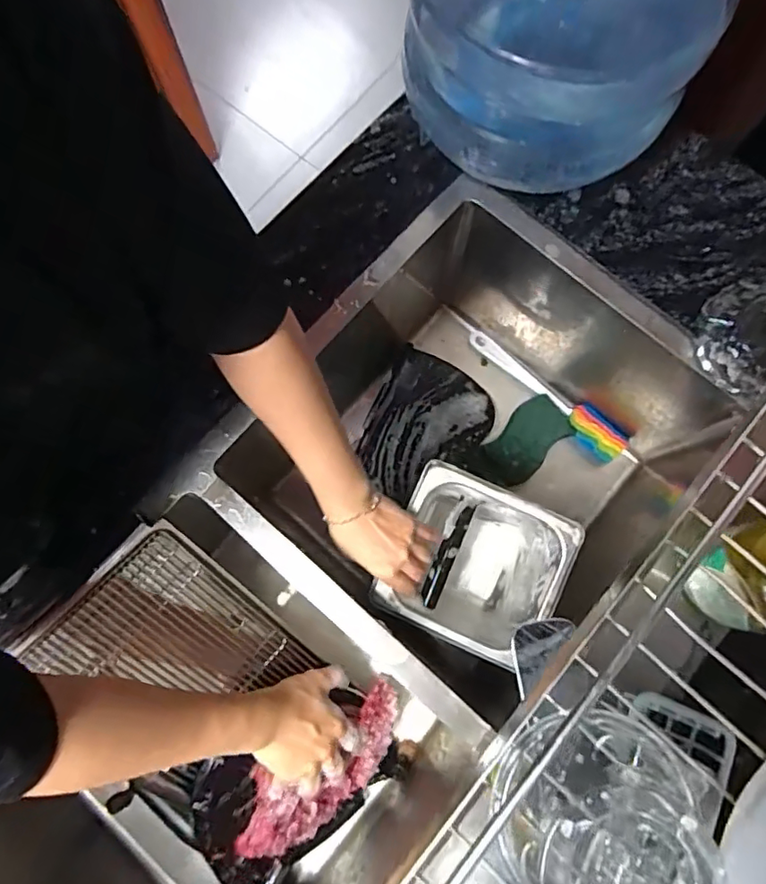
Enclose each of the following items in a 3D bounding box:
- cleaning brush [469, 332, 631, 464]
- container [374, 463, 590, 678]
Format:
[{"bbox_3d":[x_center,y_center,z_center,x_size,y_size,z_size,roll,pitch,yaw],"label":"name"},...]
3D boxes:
[{"bbox_3d":[0.219,-0.071,0.729,0.051,0.031,0.246,-44,82,-8],"label":"cleaning brush"},{"bbox_3d":[0.095,0.140,0.627,0.172,0.159,0.161,25,79,5],"label":"container"}]

